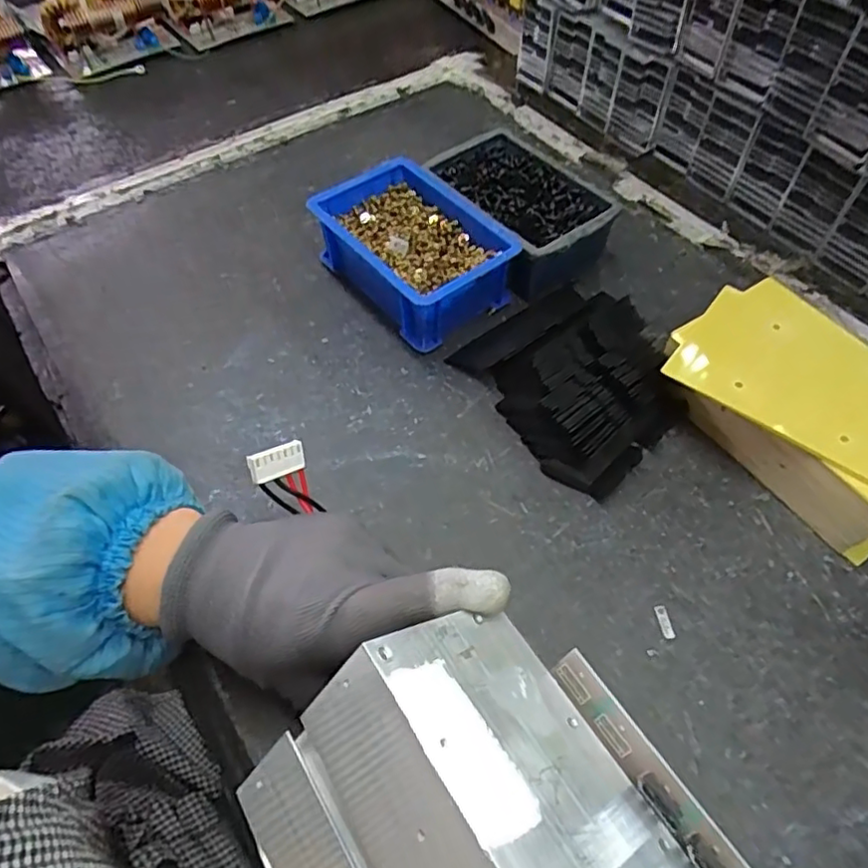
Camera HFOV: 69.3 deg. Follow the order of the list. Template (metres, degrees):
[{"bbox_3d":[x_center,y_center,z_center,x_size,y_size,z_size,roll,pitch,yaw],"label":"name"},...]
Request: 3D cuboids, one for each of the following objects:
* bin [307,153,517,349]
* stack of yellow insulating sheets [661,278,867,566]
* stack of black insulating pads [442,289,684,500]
[{"bbox_3d":[-0.015,-0.140,0.483,0.108,0.055,0.142,-31,61,-21],"label":"bin"},{"bbox_3d":[0.236,-0.016,0.402,0.120,0.058,0.168,-38,63,-24],"label":"stack of yellow insulating sheets"},{"bbox_3d":[0.100,-0.043,0.433,0.127,0.033,0.144,-31,60,-21],"label":"stack of black insulating pads"}]

